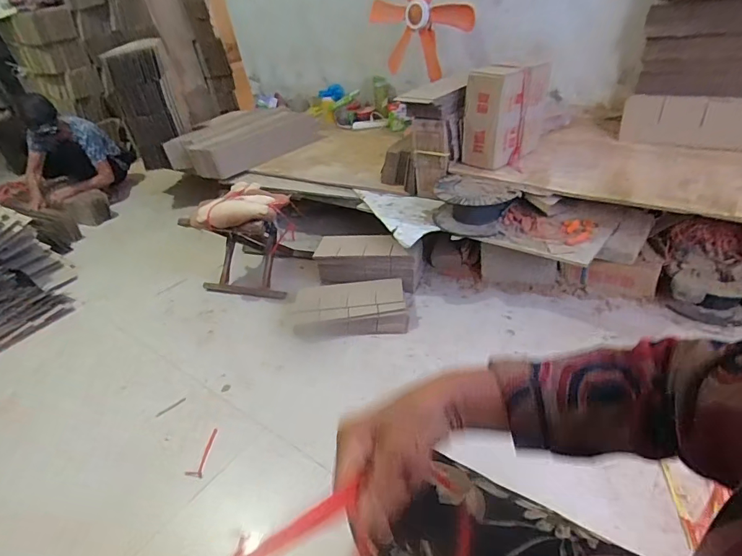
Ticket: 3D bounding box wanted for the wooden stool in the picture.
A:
[{"bbox_3d":[-0.432,-0.145,1.594,0.306,0.312,0.290,4,37,20],"label":"wooden stool"}]

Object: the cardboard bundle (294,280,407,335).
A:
[{"bbox_3d":[-0.065,0.092,1.381,0.353,0.082,0.205,-4,35,9],"label":"cardboard bundle"}]

